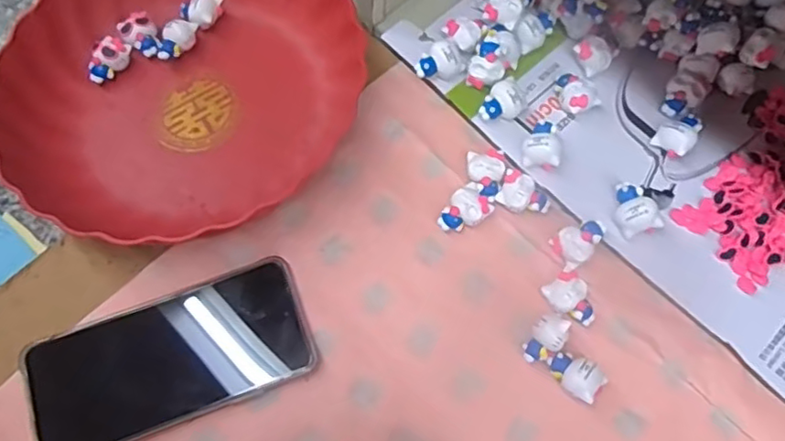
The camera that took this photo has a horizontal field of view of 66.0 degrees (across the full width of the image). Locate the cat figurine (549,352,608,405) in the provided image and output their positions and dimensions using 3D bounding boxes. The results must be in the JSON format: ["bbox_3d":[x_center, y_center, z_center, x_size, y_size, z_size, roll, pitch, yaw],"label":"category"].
[{"bbox_3d":[0.110,0.093,0.361,0.031,0.017,0.021,42,75,15],"label":"cat figurine"}]

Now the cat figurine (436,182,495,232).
[{"bbox_3d":[0.048,-0.005,0.403,0.035,0.017,0.025,-39,73,-14],"label":"cat figurine"}]

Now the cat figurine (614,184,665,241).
[{"bbox_3d":[0.155,-0.007,0.390,0.022,0.023,0.036,-16,69,-6],"label":"cat figurine"}]

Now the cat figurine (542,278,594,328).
[{"bbox_3d":[0.112,0.051,0.376,0.023,0.013,0.032,-28,71,-10],"label":"cat figurine"}]

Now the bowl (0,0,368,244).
[{"bbox_3d":[-0.143,-0.104,0.421,0.236,0.047,0.219,0,68,1],"label":"bowl"}]

